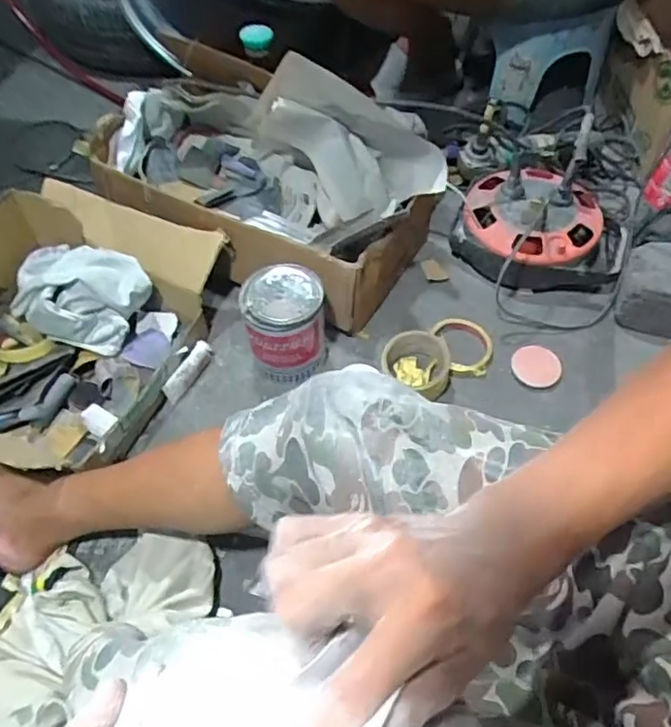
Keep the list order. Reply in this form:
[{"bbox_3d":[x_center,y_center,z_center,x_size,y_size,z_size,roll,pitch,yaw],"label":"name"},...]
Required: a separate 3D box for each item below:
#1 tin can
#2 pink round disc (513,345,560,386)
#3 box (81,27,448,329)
[{"bbox_3d":[-0.066,-0.048,0.792,0.099,0.141,0.091,0,56,0],"label":"tin can"},{"bbox_3d":[0.278,0.004,0.821,0.065,0.014,0.056,25,73,10],"label":"pink round disc"},{"bbox_3d":[-0.109,-0.284,0.840,0.494,0.221,0.246,21,59,13],"label":"box"}]

